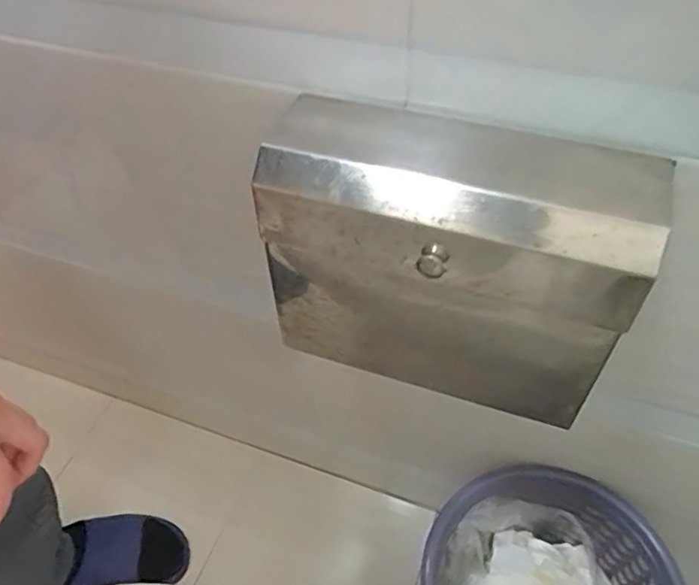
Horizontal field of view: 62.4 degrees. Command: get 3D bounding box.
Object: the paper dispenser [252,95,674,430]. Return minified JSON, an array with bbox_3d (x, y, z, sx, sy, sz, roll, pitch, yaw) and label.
[{"bbox_3d":[0.066,-0.020,0.413,0.237,0.184,0.098,17,53,16],"label":"paper dispenser"}]

